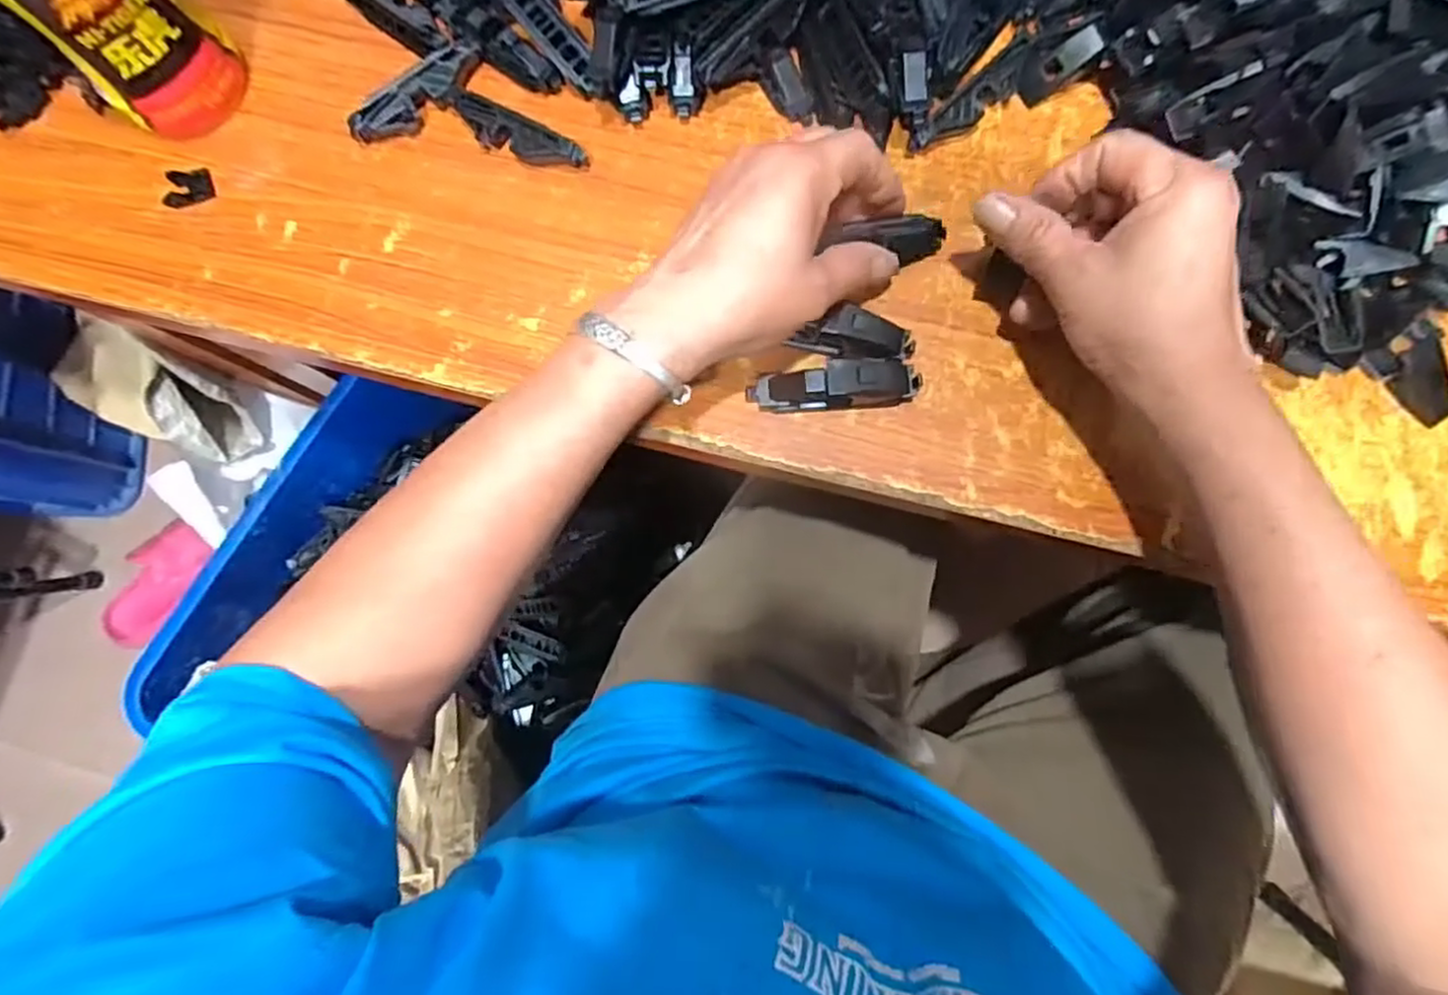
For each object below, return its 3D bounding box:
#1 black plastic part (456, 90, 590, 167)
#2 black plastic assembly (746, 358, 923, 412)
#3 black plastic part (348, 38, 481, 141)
[{"bbox_3d":[-0.109,-0.189,0.371,0.074,0.016,0.018,27,84,7],"label":"black plastic part"},{"bbox_3d":[0.053,-0.054,0.339,0.082,0.023,0.022,-5,81,3],"label":"black plastic assembly"},{"bbox_3d":[-0.162,-0.214,0.376,0.077,0.019,0.019,-39,81,-3],"label":"black plastic part"}]

